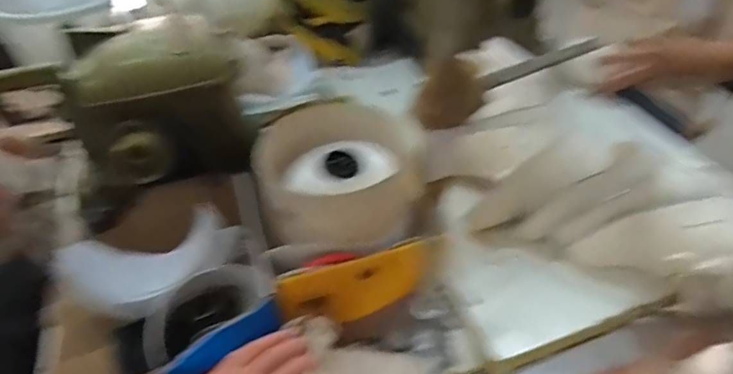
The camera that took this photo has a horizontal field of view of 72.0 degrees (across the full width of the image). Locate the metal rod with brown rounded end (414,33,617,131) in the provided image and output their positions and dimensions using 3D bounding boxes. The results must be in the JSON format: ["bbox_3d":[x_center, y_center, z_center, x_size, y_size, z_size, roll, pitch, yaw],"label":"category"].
[{"bbox_3d":[0.145,-0.118,0.469,0.246,0.059,0.030,-27,47,-26],"label":"metal rod with brown rounded end"}]

